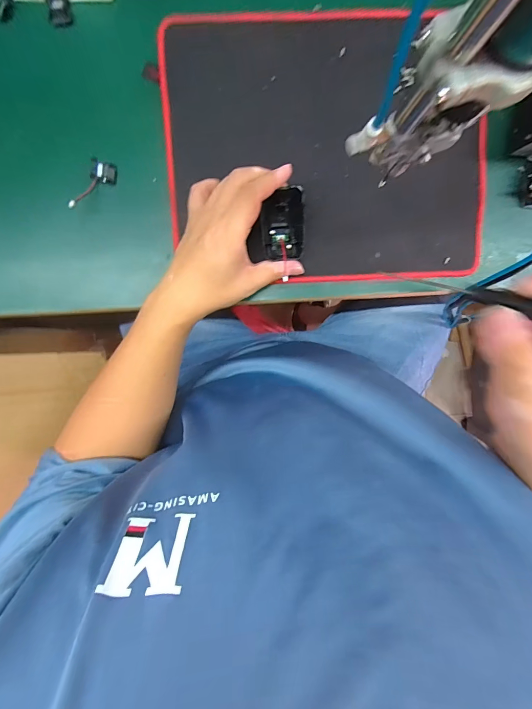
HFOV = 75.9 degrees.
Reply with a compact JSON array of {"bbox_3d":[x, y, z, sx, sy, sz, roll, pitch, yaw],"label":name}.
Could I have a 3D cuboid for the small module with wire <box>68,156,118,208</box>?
[{"bbox_3d":[-0.183,-0.179,0.357,0.024,0.016,0.067,40,79,-6],"label":"small module with wire"}]

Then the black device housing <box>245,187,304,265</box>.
[{"bbox_3d":[0.017,-0.135,0.357,0.044,0.032,0.066,-4,97,-2],"label":"black device housing"}]

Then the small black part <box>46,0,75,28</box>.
[{"bbox_3d":[-0.203,-0.338,0.336,0.023,0.006,0.026,-8,98,0],"label":"small black part"}]

